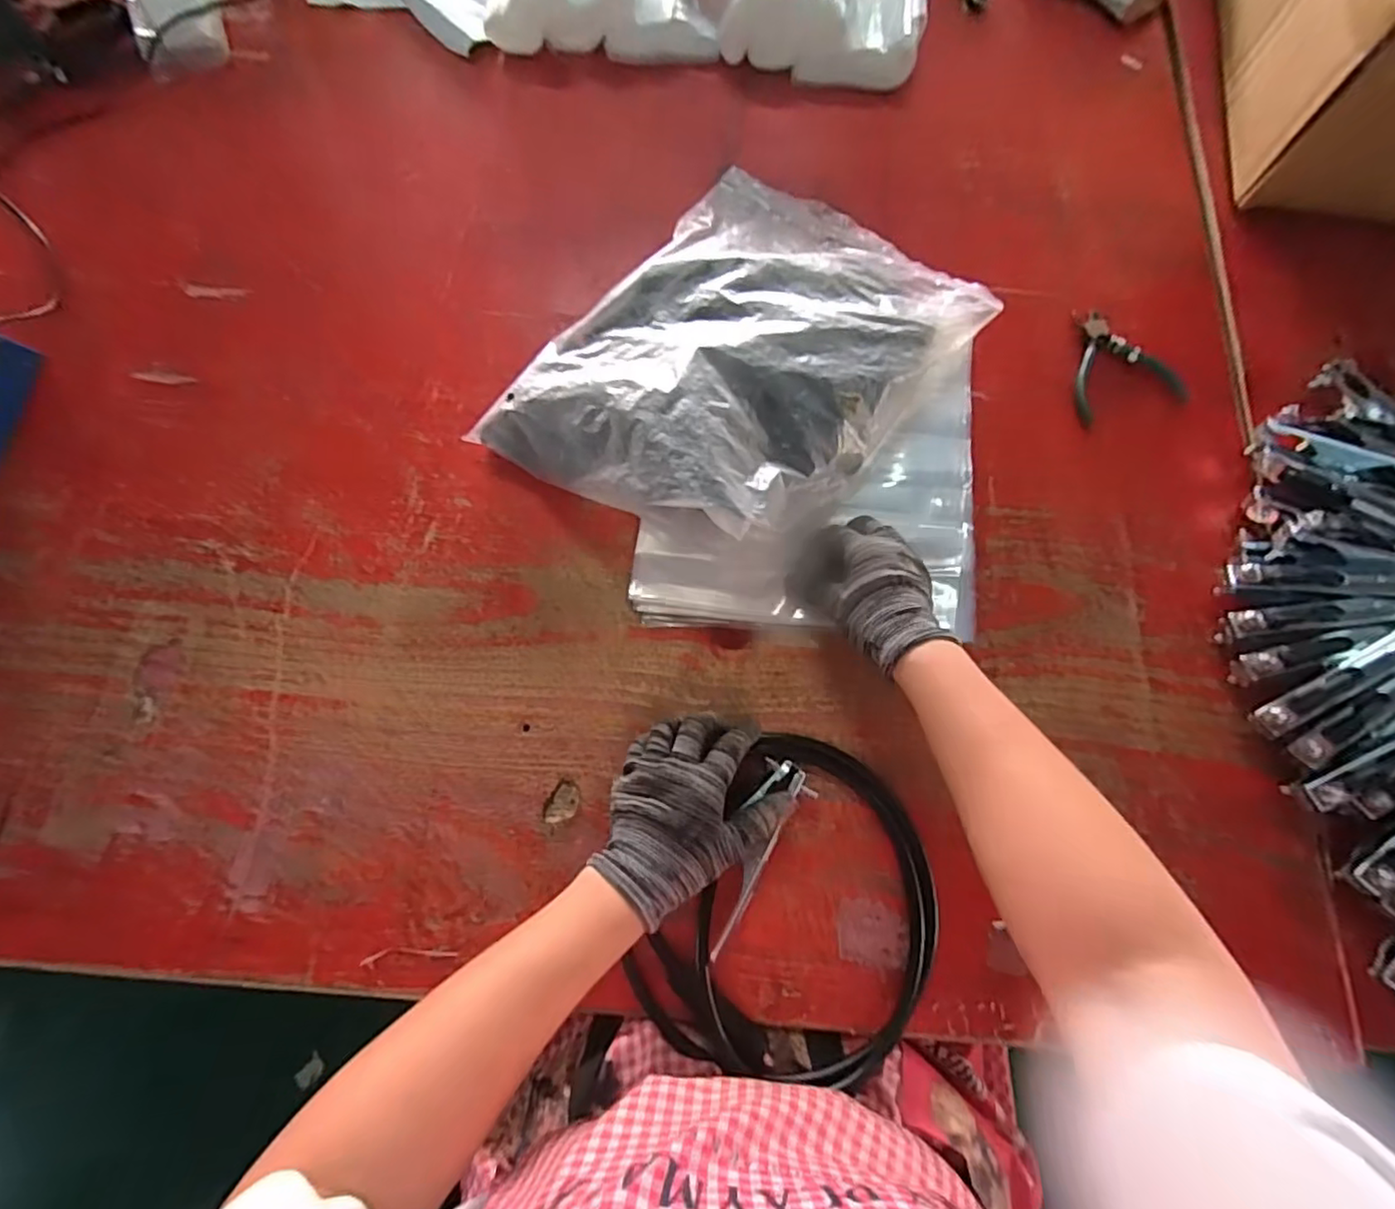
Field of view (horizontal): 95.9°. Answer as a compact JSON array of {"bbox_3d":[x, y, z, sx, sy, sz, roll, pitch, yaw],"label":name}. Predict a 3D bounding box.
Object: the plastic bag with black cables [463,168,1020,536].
[{"bbox_3d":[0.041,-0.215,0.523,0.277,0.074,0.367,35,77,9],"label":"plastic bag with black cables"}]

